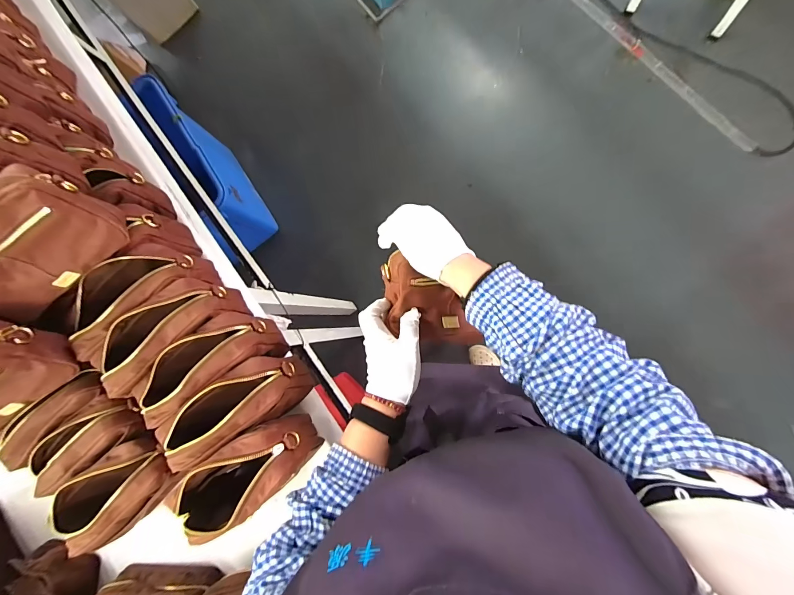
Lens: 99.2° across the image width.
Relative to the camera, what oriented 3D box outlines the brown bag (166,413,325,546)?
[{"bbox_3d":[-0.205,0.236,0.454,0.180,0.118,0.083,-34,82,6],"label":"brown bag"}]

